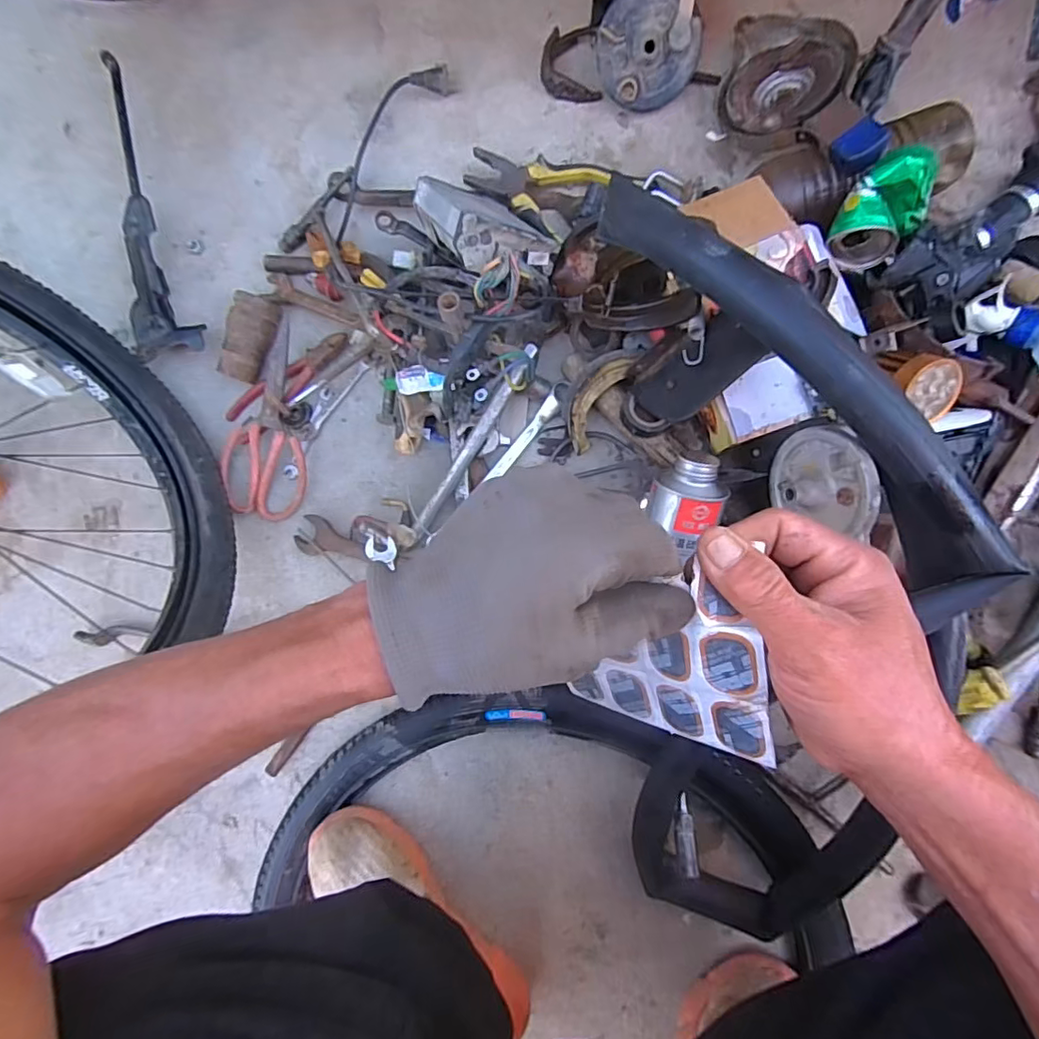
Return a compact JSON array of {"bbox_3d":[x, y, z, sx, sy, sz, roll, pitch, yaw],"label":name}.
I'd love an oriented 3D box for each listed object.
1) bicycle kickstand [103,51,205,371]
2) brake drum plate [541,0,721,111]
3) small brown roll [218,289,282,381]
[{"bbox_3d":[-0.425,-0.327,0.605,0.082,0.049,0.314,-16,87,5],"label":"bicycle kickstand"},{"bbox_3d":[0.110,-0.481,0.533,0.172,0.098,0.104,15,90,5],"label":"brake drum plate"},{"bbox_3d":[-0.288,-0.191,0.587,0.044,0.037,0.089,17,90,6],"label":"small brown roll"}]

